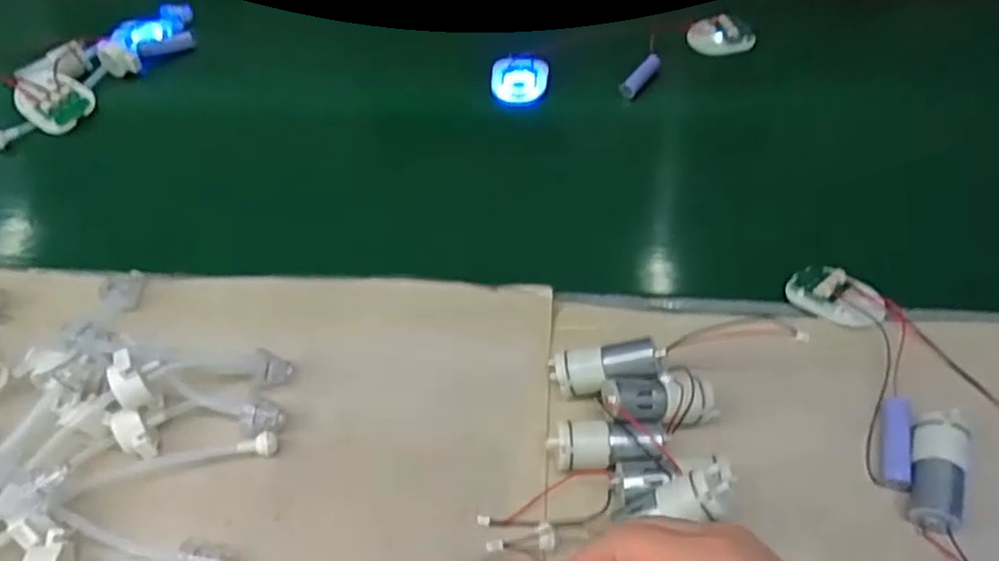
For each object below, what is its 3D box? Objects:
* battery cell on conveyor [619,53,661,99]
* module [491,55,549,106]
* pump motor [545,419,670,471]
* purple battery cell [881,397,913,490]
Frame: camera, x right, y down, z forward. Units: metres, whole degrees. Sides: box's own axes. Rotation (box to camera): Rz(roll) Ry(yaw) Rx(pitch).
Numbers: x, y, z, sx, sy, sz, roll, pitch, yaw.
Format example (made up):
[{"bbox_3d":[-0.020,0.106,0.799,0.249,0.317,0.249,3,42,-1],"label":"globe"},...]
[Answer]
[{"bbox_3d":[0.124,-0.178,0.627,0.015,0.015,0.051,32,60,23],"label":"battery cell on conveyor"},{"bbox_3d":[0.018,-0.177,0.629,0.050,0.006,0.052,-8,65,7],"label":"module"},{"bbox_3d":[0.060,0.090,0.393,0.064,0.031,0.024,-1,53,1],"label":"pump motor"},{"bbox_3d":[0.220,0.089,0.398,0.014,0.012,0.053,12,54,11],"label":"purple battery cell"}]

